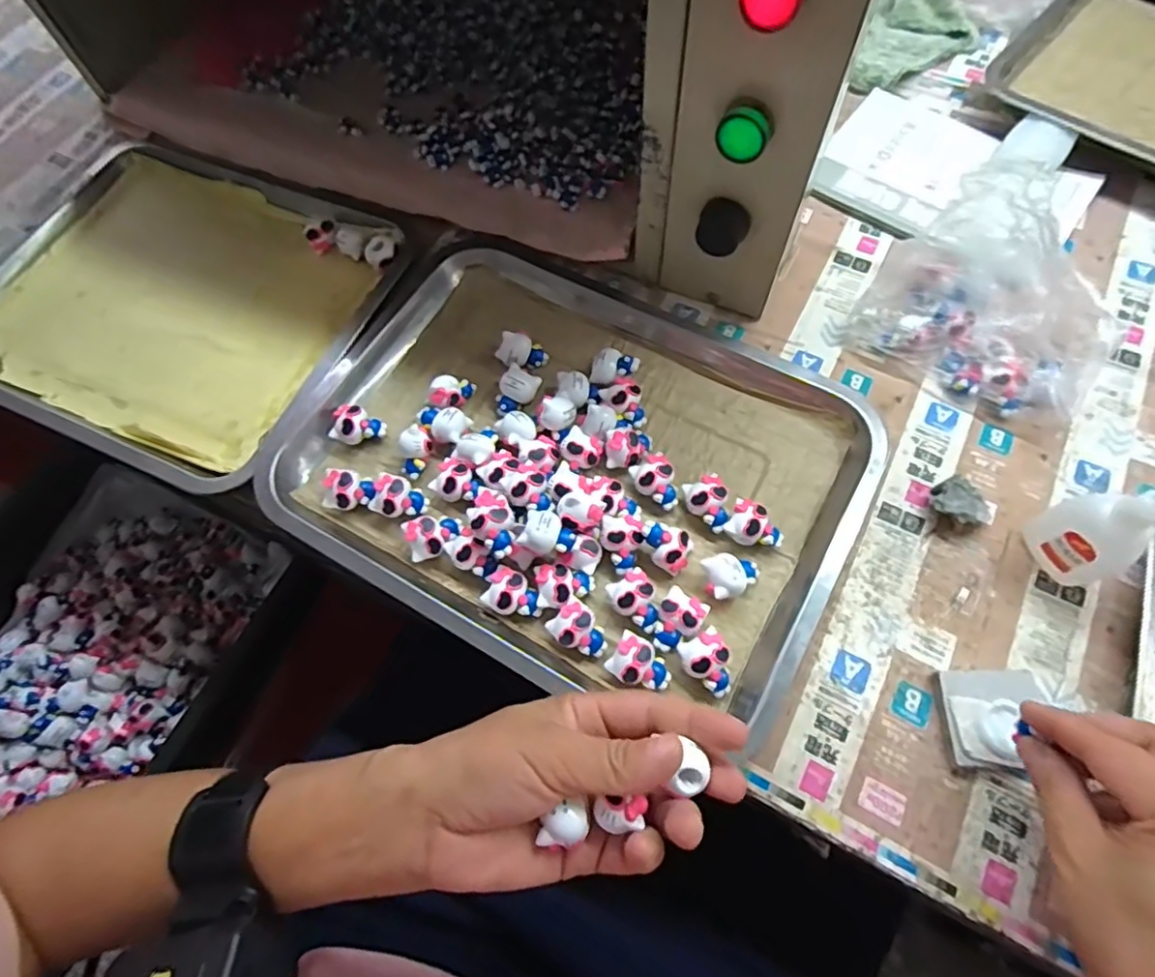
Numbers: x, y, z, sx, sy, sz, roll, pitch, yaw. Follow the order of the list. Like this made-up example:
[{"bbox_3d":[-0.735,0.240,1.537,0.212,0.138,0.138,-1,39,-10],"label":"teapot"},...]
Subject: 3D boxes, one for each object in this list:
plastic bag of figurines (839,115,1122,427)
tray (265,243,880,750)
[{"bbox_3d":[0.278,-0.123,0.396,0.113,0.105,0.148,-41,72,-13],"label":"plastic bag of figurines"},{"bbox_3d":[-0.003,-0.026,0.407,0.357,0.026,0.274,28,72,13],"label":"tray"}]

